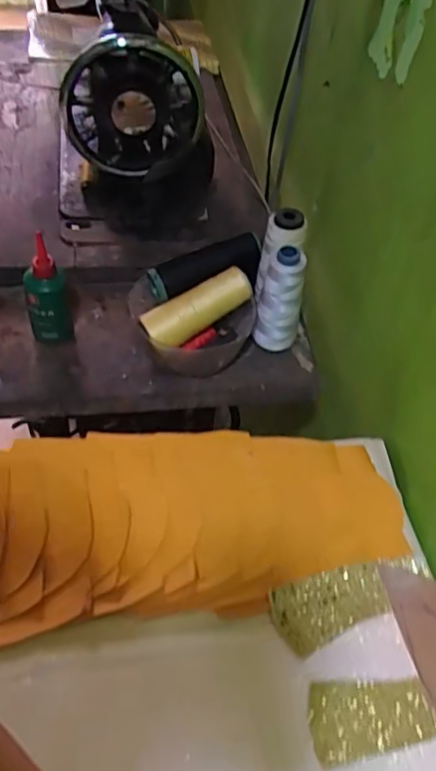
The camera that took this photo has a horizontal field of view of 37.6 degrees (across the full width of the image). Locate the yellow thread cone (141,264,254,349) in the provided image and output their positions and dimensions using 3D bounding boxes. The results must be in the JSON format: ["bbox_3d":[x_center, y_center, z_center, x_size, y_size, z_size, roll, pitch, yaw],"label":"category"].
[{"bbox_3d":[-0.017,-0.071,0.620,0.109,0.037,0.033,-29,52,-5],"label":"yellow thread cone"}]

